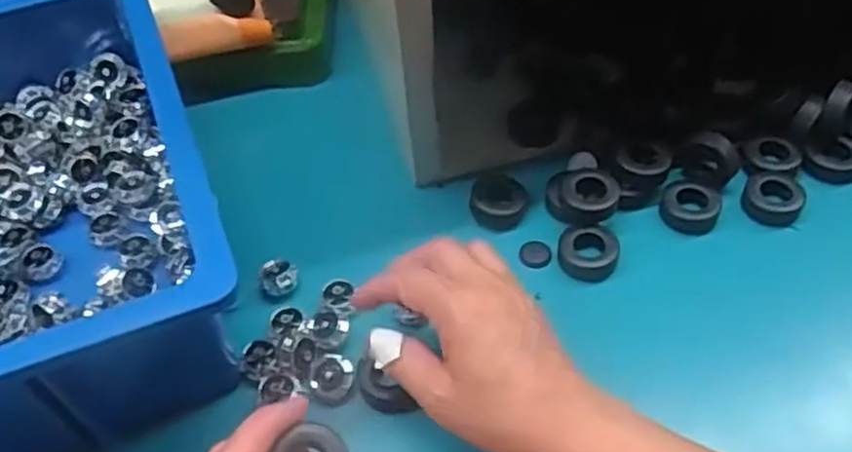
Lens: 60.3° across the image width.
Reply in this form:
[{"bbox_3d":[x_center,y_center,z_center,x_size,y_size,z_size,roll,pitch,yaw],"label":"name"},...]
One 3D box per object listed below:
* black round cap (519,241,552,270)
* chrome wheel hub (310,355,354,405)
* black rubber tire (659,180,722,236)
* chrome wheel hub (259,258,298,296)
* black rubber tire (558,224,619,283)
[{"bbox_3d":[0.072,0.019,0.482,0.021,0.005,0.022,-1,53,2],"label":"black round cap"},{"bbox_3d":[-0.053,0.085,0.413,0.024,0.010,0.027,3,53,5],"label":"chrome wheel hub"},{"bbox_3d":[0.177,-0.013,0.491,0.037,0.015,0.037,-1,53,2],"label":"black rubber tire"},{"bbox_3d":[-0.093,0.032,0.463,0.022,0.015,0.018,-26,56,-16],"label":"chrome wheel hub"},{"bbox_3d":[0.104,0.017,0.469,0.038,0.016,0.033,8,54,8],"label":"black rubber tire"}]

